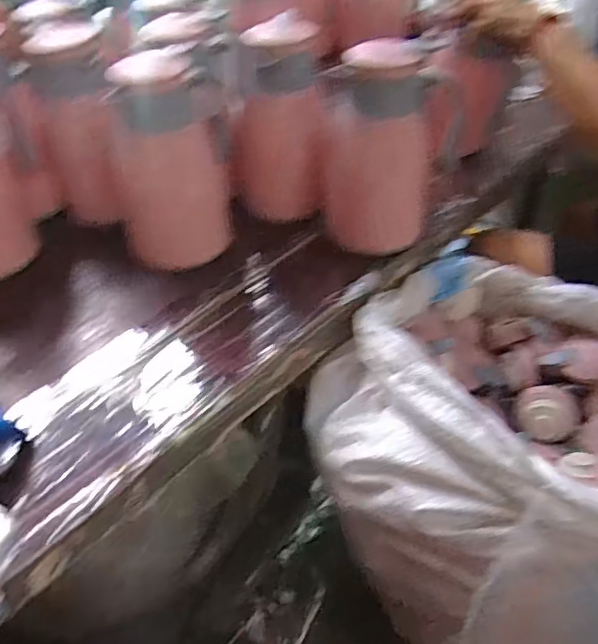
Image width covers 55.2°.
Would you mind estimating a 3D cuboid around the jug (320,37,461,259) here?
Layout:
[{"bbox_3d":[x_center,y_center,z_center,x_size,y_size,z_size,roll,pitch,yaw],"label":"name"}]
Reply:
[{"bbox_3d":[0.119,-0.224,0.754,0.169,0.260,0.119,6,44,7],"label":"jug"}]

